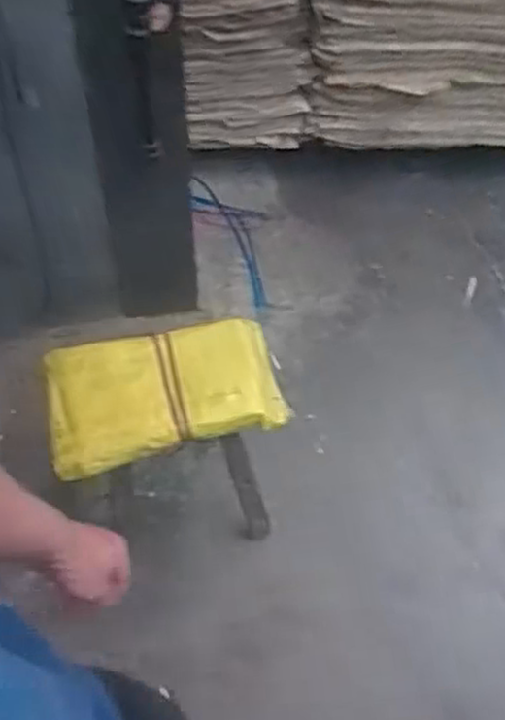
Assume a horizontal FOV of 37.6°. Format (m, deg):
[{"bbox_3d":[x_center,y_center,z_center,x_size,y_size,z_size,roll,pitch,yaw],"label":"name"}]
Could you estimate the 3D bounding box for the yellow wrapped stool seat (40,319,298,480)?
[{"bbox_3d":[-0.150,0.047,1.257,0.385,0.054,0.227,-14,54,-11],"label":"yellow wrapped stool seat"}]

